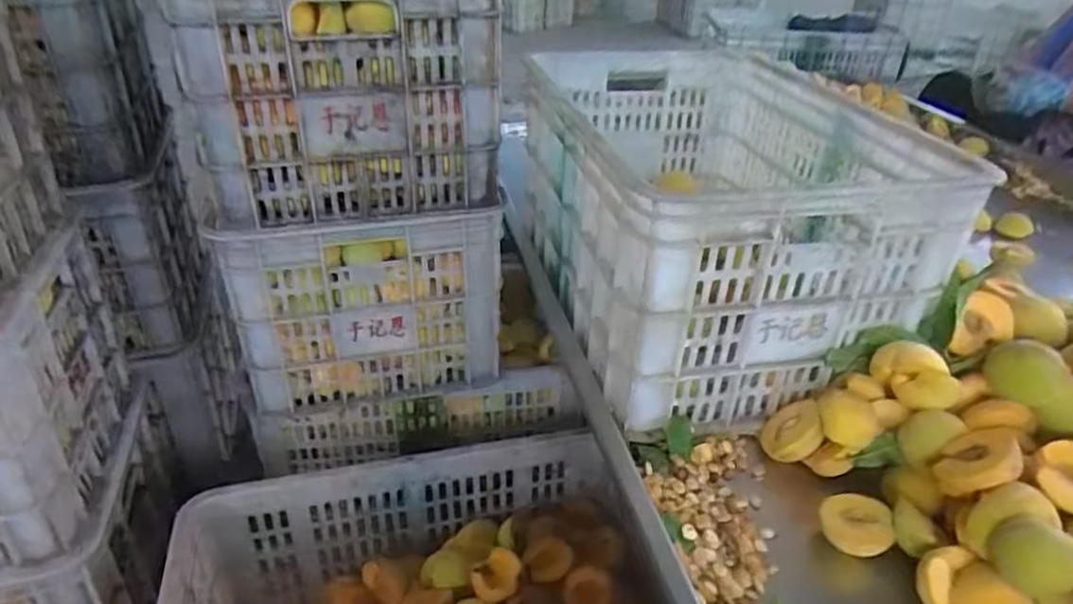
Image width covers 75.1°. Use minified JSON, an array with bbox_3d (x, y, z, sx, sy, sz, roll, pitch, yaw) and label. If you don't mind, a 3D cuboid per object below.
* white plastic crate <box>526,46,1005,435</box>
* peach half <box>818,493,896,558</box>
[{"bbox_3d":[0.189,-0.137,0.857,0.336,0.229,0.515,-6,32,-12],"label":"white plastic crate"},{"bbox_3d":[0.275,0.194,0.602,0.057,0.034,0.052,1,32,-1],"label":"peach half"}]

